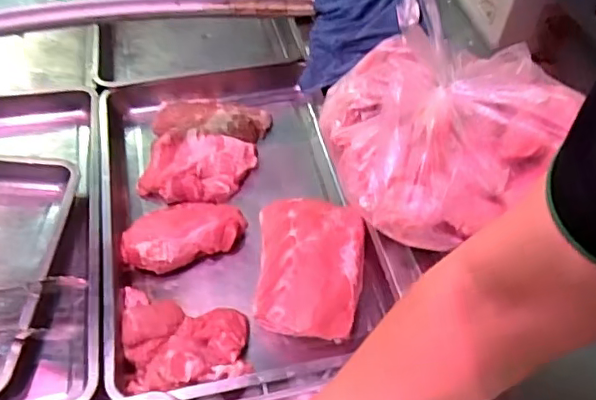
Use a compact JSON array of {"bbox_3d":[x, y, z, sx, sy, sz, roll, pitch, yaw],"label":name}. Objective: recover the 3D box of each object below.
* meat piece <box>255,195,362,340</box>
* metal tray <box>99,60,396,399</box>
[{"bbox_3d":[0.018,0.090,0.816,0.143,0.062,0.215,2,49,-2],"label":"meat piece"},{"bbox_3d":[-0.102,0.011,0.879,0.376,0.067,0.563,-9,50,-12],"label":"metal tray"}]

